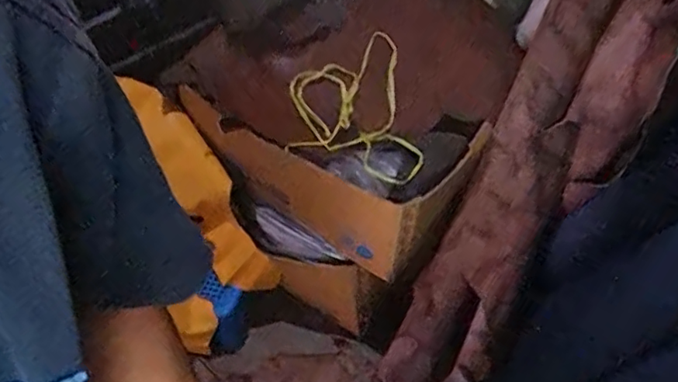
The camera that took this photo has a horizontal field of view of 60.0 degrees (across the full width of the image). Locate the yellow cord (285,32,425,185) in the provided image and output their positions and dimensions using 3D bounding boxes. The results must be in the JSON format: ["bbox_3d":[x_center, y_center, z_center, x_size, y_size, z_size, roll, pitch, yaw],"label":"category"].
[{"bbox_3d":[0.023,-0.173,1.297,0.276,0.106,0.369,-4,50,-5],"label":"yellow cord"}]

